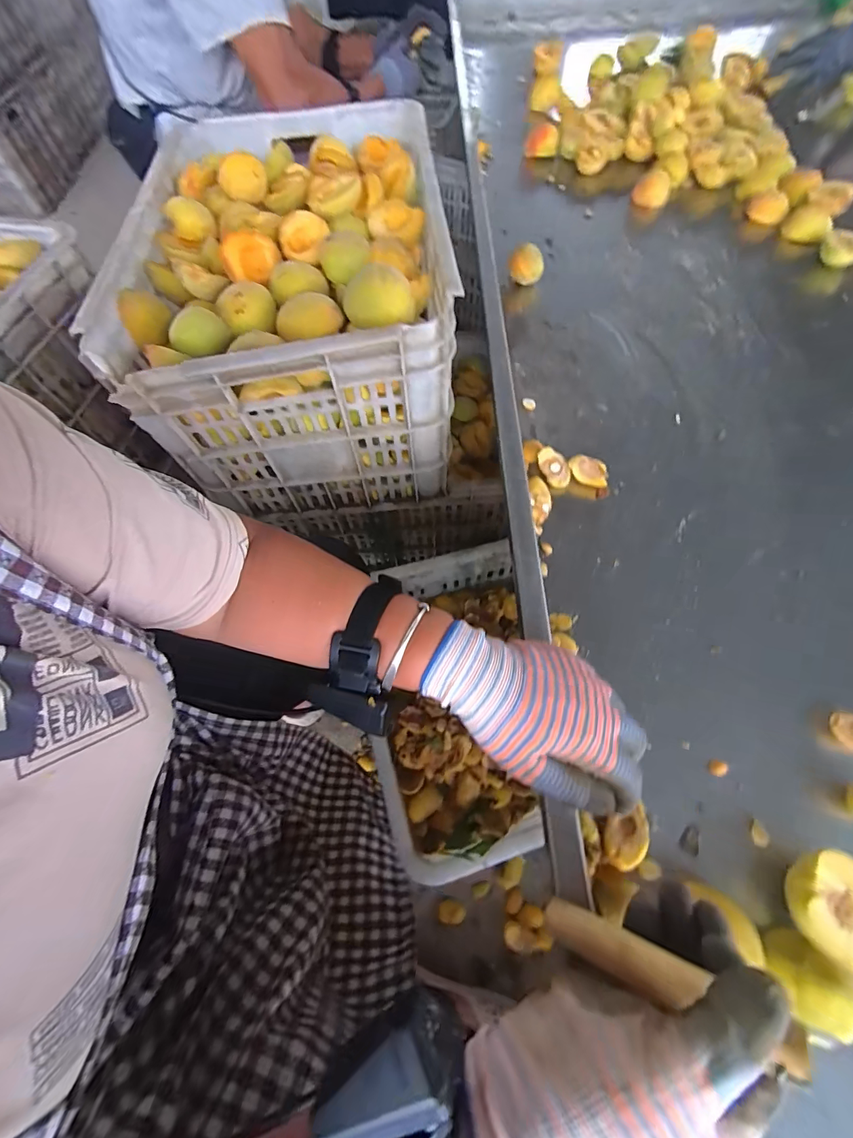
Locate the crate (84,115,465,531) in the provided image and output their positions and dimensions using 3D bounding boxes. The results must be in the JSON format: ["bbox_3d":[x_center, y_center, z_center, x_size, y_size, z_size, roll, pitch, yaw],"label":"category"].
[{"bbox_3d":[-0.155,-0.350,0.585,0.336,0.261,0.518,-6,64,1],"label":"crate"}]

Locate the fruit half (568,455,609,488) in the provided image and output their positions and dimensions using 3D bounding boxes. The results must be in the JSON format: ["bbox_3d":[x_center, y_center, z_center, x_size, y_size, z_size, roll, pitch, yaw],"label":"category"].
[{"bbox_3d":[0.180,-0.108,0.466,0.043,0.020,0.029,15,66,10],"label":"fruit half"}]

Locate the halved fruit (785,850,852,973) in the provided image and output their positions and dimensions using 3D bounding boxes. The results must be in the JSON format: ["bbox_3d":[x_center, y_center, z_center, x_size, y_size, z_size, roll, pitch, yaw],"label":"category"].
[{"bbox_3d":[0.276,0.229,0.288,0.059,0.040,0.063,-1,64,3],"label":"halved fruit"}]

